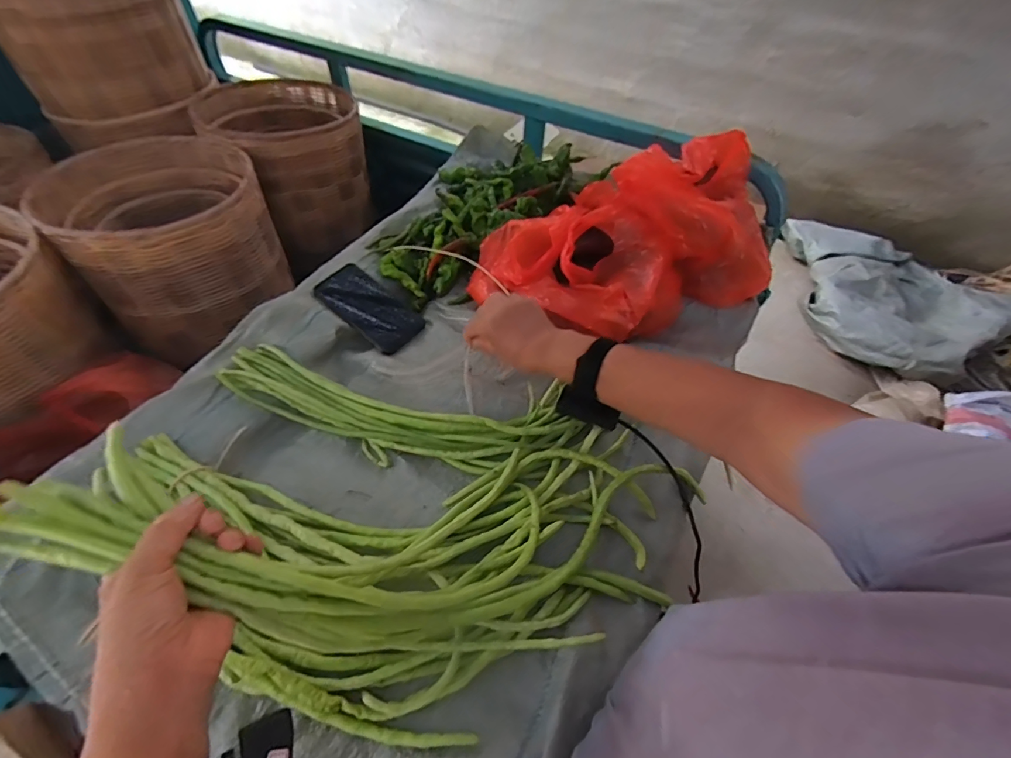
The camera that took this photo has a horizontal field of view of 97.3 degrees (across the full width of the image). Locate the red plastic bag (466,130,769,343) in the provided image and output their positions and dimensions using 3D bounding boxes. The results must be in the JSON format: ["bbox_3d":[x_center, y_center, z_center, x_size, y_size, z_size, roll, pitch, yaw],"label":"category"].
[{"bbox_3d":[0.193,-0.212,0.644,0.457,0.152,0.257,-18,57,-15],"label":"red plastic bag"}]

